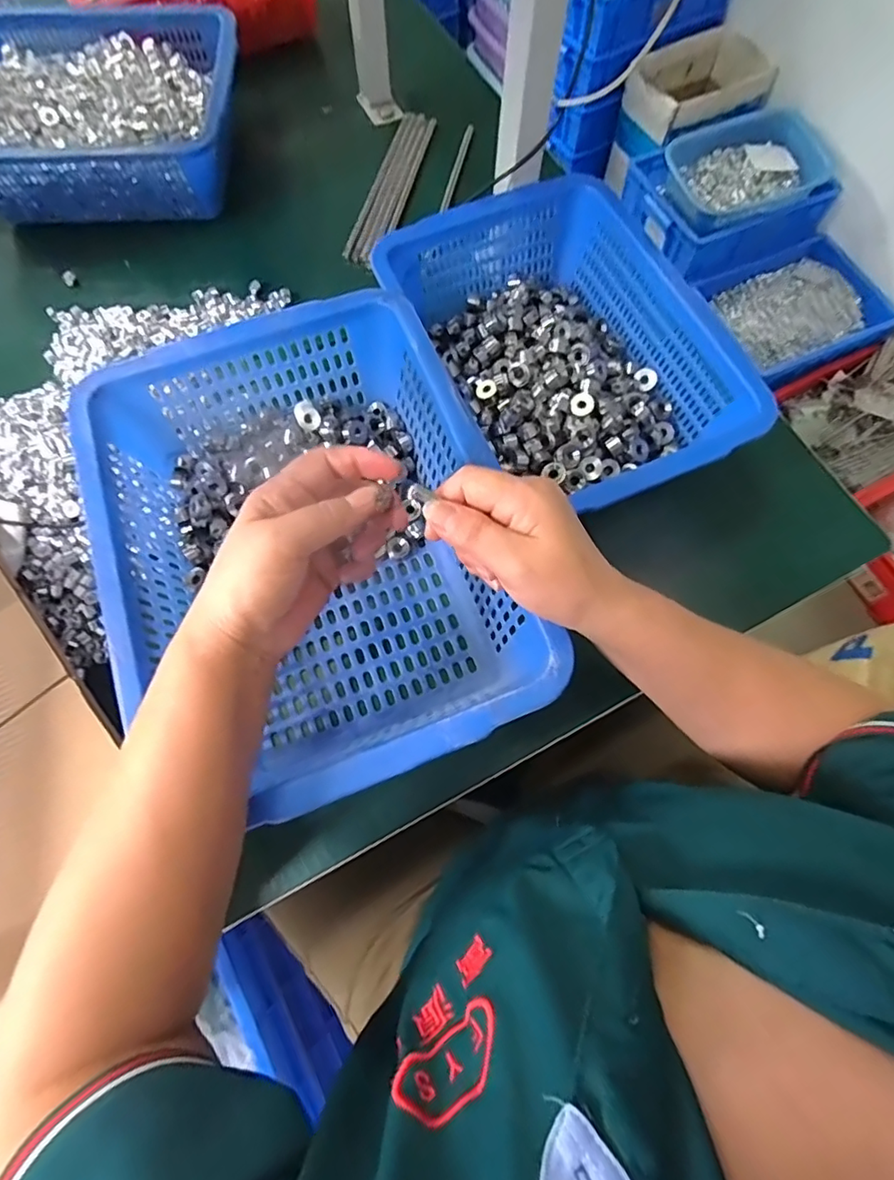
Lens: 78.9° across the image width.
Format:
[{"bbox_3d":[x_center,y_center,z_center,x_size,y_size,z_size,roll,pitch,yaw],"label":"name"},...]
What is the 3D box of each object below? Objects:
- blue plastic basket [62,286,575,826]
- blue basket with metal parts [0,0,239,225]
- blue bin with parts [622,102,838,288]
[{"bbox_3d":[-0.101,-0.030,0.421,0.266,0.115,0.354,-18,71,-7],"label":"blue plastic basket"},{"bbox_3d":[-0.378,-0.516,0.601,0.311,0.095,0.221,-4,70,-2],"label":"blue basket with metal parts"},{"bbox_3d":[0.724,-1.014,1.391,0.478,0.151,0.324,-27,73,-10],"label":"blue bin with parts"}]

